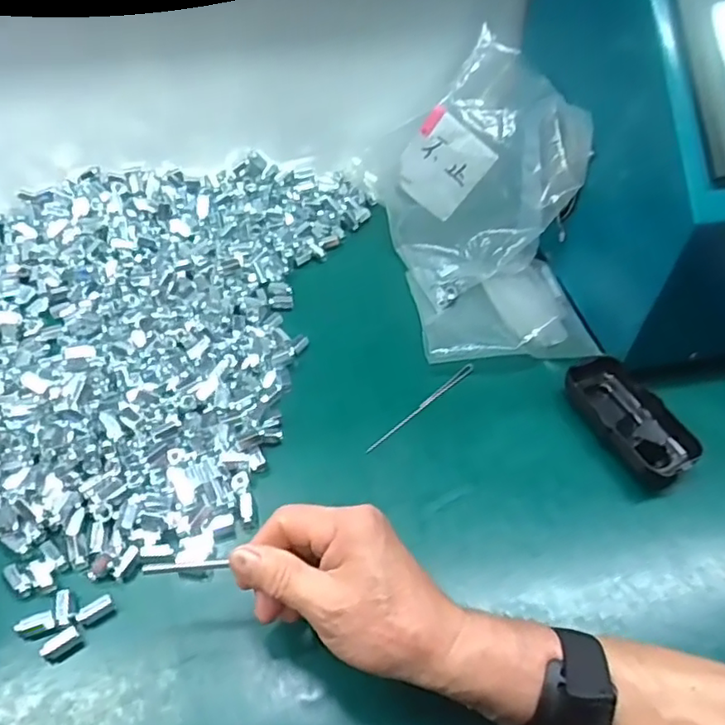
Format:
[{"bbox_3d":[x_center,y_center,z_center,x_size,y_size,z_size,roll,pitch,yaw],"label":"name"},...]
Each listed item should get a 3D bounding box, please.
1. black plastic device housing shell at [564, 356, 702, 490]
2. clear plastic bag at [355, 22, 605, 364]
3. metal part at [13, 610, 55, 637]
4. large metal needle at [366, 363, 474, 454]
[{"bbox_3d":[0.207,0.041,0.486,0.055,0.029,0.116,-18,53,-18],"label":"black plastic device housing shell"},{"bbox_3d":[0.105,-0.141,0.554,0.150,0.151,0.263,-7,51,-9],"label":"clear plastic bag"},{"bbox_3d":[-0.201,0.160,0.379,0.023,0.004,0.012,-15,52,-15],"label":"metal part"},{"bbox_3d":[0.048,0.034,0.502,0.124,0.004,0.008,-34,59,-27],"label":"large metal needle"}]

